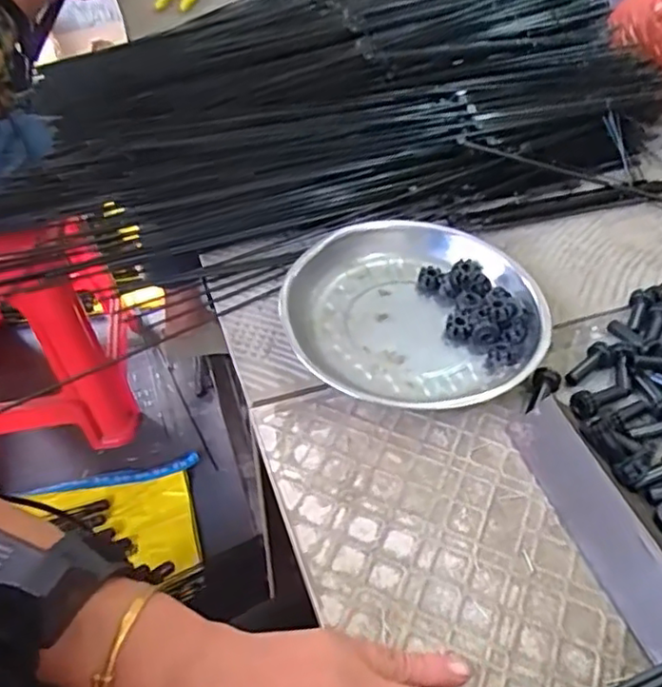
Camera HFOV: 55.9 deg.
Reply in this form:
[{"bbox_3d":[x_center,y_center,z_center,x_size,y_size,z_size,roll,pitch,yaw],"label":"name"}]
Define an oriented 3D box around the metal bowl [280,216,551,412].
[{"bbox_3d":[0.063,-0.032,0.457,0.179,0.031,0.170,0,47,0],"label":"metal bowl"}]

